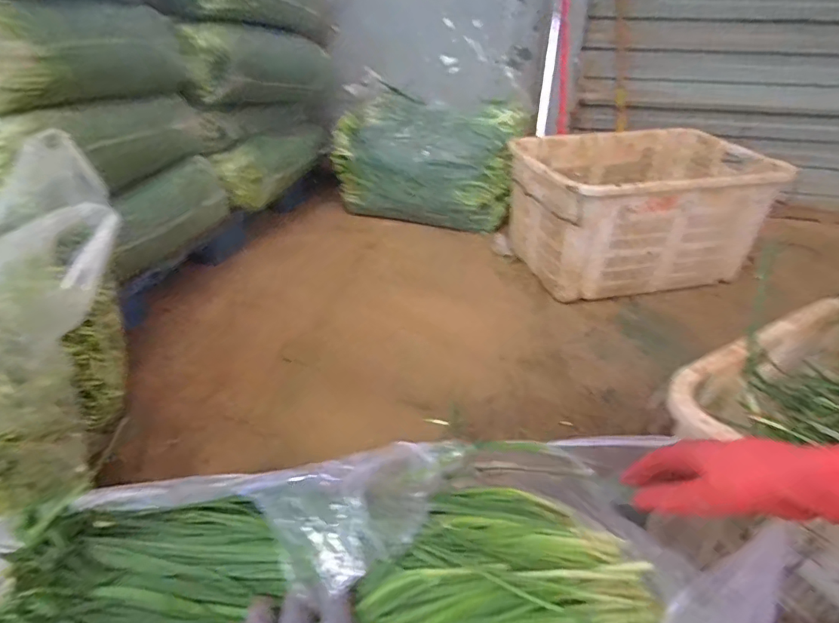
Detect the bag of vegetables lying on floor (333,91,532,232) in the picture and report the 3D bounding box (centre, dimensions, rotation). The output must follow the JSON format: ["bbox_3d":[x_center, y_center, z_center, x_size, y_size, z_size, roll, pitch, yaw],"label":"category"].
[{"bbox_3d":[0.012,-0.518,1.784,0.638,0.363,0.211,11,34,16],"label":"bag of vegetables lying on floor"}]

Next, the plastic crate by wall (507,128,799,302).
[{"bbox_3d":[0.639,-0.293,1.541,0.685,0.364,0.432,-7,33,-12],"label":"plastic crate by wall"}]

